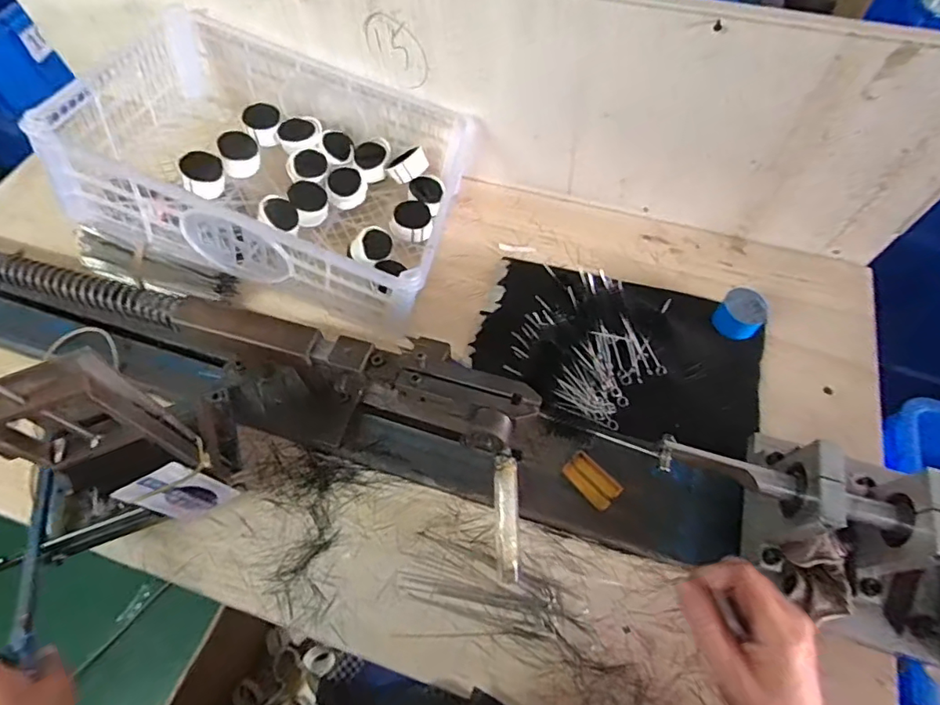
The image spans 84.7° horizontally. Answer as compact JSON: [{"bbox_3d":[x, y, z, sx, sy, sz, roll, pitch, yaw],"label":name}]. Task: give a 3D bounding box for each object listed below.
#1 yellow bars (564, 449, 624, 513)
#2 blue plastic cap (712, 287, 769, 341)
[{"bbox_3d":[0.115,0.121,0.487,0.031,0.016,0.052,-38,66,-19],"label":"yellow bars"},{"bbox_3d":[0.314,-0.042,0.598,0.051,0.045,0.046,38,68,21],"label":"blue plastic cap"}]

